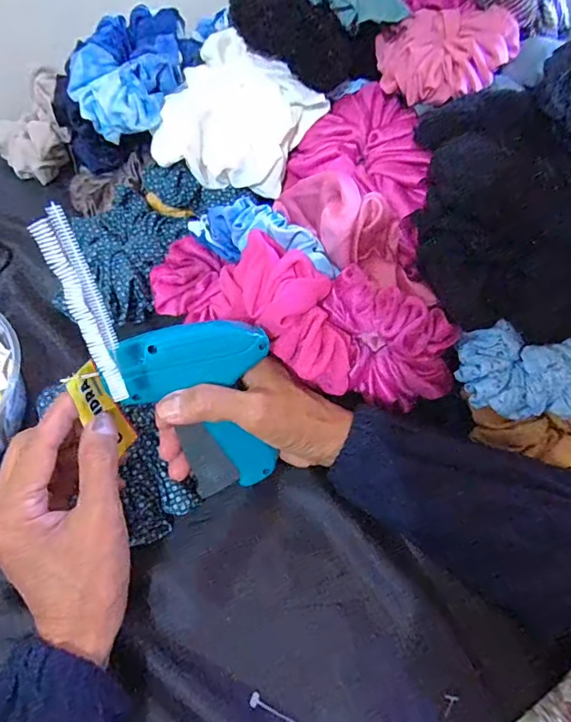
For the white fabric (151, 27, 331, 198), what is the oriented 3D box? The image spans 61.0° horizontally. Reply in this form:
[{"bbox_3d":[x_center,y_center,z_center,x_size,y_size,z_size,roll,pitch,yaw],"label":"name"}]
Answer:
[{"bbox_3d":[-0.048,-0.197,0.400,0.120,0.067,0.108,36,61,18],"label":"white fabric"}]

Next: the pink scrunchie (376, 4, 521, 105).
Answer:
[{"bbox_3d":[0.122,-0.231,0.364,0.096,0.042,0.074,0,56,-5],"label":"pink scrunchie"}]

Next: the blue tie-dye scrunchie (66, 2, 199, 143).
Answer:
[{"bbox_3d":[-0.129,-0.248,0.415,0.107,0.051,0.107,-1,80,5],"label":"blue tie-dye scrunchie"}]

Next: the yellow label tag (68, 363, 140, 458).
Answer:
[{"bbox_3d":[-0.112,0.032,0.297,0.005,0.059,0.027,-7,30,25],"label":"yellow label tag"}]

